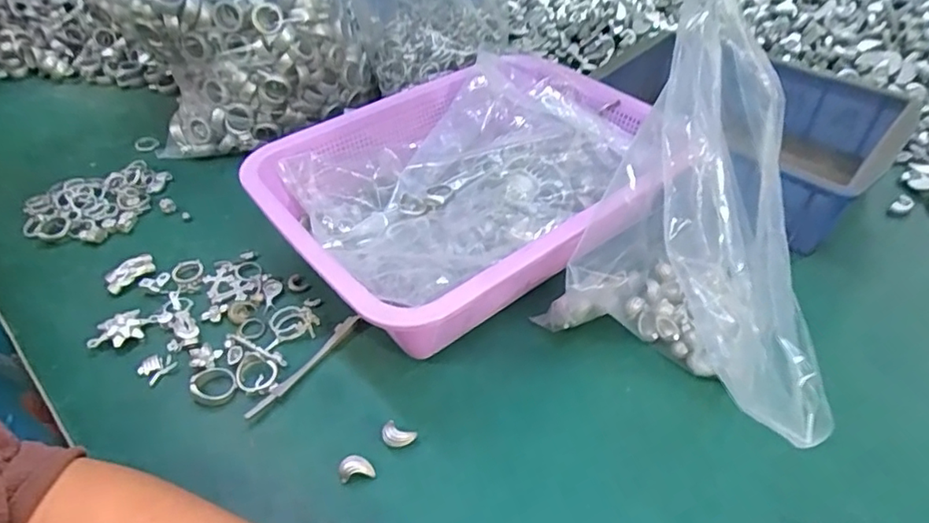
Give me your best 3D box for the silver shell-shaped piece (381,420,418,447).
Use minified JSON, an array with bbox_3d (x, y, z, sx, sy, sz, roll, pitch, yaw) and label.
[{"bbox_3d":[-0.040,0.105,0.342,0.019,0.011,0.012,12,47,14],"label":"silver shell-shaped piece"}]

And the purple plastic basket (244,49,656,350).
[{"bbox_3d":[0.009,-0.056,0.447,0.294,0.084,0.218,-31,52,-26],"label":"purple plastic basket"}]

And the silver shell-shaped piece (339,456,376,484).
[{"bbox_3d":[-0.062,0.118,0.327,0.019,0.012,0.011,-13,45,-9],"label":"silver shell-shaped piece"}]

